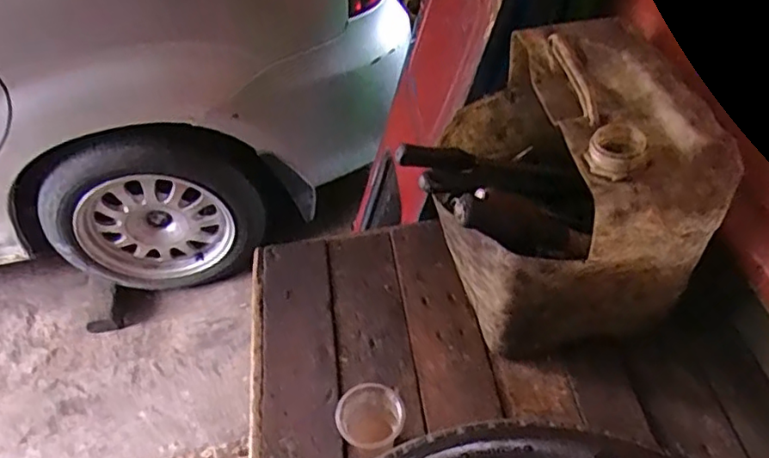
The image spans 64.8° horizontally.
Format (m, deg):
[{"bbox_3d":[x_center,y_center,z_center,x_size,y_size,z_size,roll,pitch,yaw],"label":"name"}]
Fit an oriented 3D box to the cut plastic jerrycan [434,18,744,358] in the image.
[{"bbox_3d":[0.193,-0.053,0.745,0.247,0.285,0.308,-11,50,-10],"label":"cut plastic jerrycan"}]

